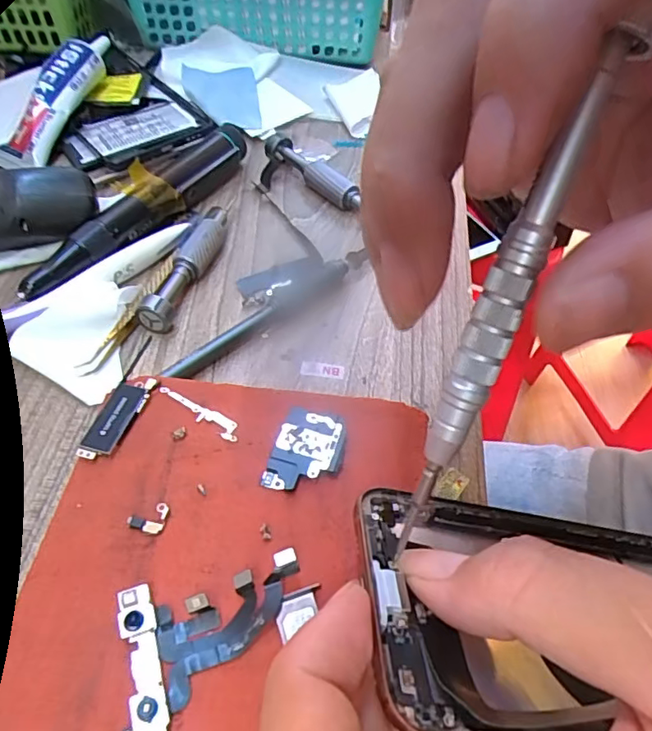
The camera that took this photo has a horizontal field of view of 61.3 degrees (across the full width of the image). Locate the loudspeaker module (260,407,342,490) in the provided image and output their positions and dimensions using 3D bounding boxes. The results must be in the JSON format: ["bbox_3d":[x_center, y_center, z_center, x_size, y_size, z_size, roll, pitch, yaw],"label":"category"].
[{"bbox_3d":[-0.006,0.028,0.182,0.022,0.005,0.030,15,51,7],"label":"loudspeaker module"}]

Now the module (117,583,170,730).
[{"bbox_3d":[-0.047,0.075,0.140,0.009,0.004,0.036,-14,54,-16],"label":"module"}]

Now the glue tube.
[{"bbox_3d":[-0.177,-0.189,0.374,0.024,0.022,0.131,11,63,4],"label":"glue tube"}]

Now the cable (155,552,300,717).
[{"bbox_3d":[-0.024,0.068,0.146,0.040,0.008,0.023,-16,54,-17],"label":"cable"}]

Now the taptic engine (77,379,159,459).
[{"bbox_3d":[-0.071,0.017,0.189,0.013,0.004,0.035,12,52,8],"label":"taptic engine"}]

